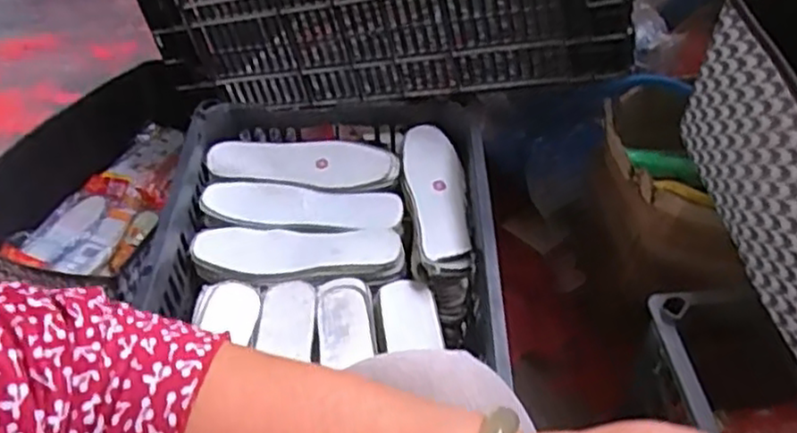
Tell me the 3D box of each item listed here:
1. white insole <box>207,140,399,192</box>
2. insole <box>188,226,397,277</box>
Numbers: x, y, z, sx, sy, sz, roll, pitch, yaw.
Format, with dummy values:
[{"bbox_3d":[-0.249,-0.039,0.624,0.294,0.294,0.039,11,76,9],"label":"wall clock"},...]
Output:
[{"bbox_3d":[-0.113,-0.068,0.849,0.221,0.017,0.076,2,53,7],"label":"white insole"},{"bbox_3d":[-0.112,0.036,0.774,0.221,0.014,0.065,1,49,5],"label":"insole"}]

